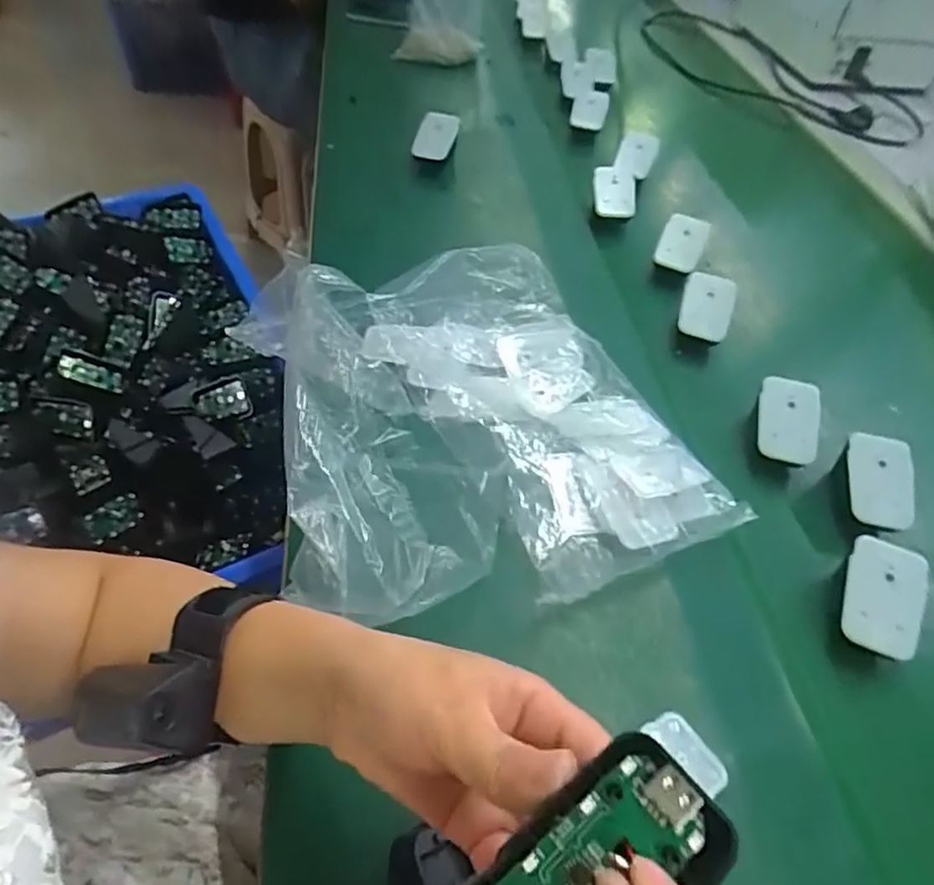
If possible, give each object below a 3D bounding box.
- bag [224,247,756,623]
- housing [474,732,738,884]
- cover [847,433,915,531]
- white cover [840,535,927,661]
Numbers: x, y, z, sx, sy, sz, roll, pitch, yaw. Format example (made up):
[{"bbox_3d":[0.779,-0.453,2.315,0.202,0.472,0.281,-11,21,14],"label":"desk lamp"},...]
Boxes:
[{"bbox_3d":[0.002,-0.028,0.457,0.277,0.078,0.298,-13,55,-20],"label":"bag"},{"bbox_3d":[0.037,0.118,0.171,0.071,0.008,0.041,-42,72,-9],"label":"housing"},{"bbox_3d":[0.295,0.028,0.443,0.044,0.005,0.065,6,79,2],"label":"cover"},{"bbox_3d":[0.256,0.094,0.384,0.045,0.007,0.068,20,71,8],"label":"white cover"}]

